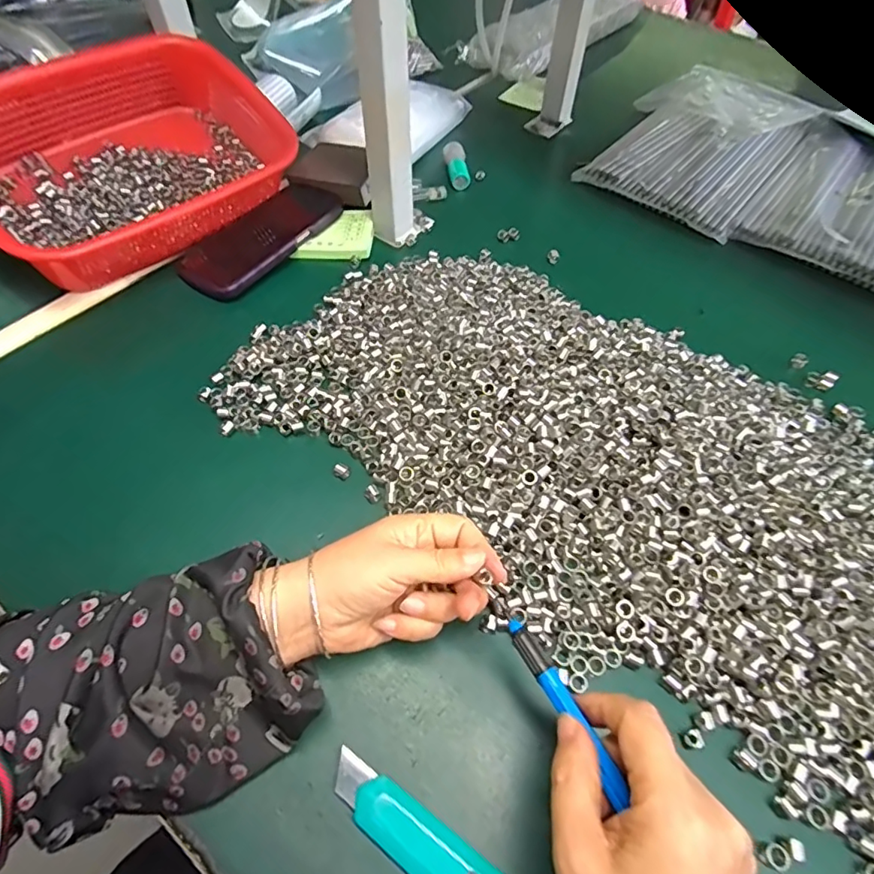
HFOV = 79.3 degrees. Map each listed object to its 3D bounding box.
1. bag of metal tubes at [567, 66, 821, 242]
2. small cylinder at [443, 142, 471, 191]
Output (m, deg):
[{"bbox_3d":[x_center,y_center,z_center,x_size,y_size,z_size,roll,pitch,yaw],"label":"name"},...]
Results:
[{"bbox_3d":[0.323,-0.365,0.650,0.197,0.043,0.317,33,60,19],"label":"bag of metal tubes"},{"bbox_3d":[0.023,-0.312,0.608,0.026,0.025,0.061,-2,55,-4],"label":"small cylinder"}]

